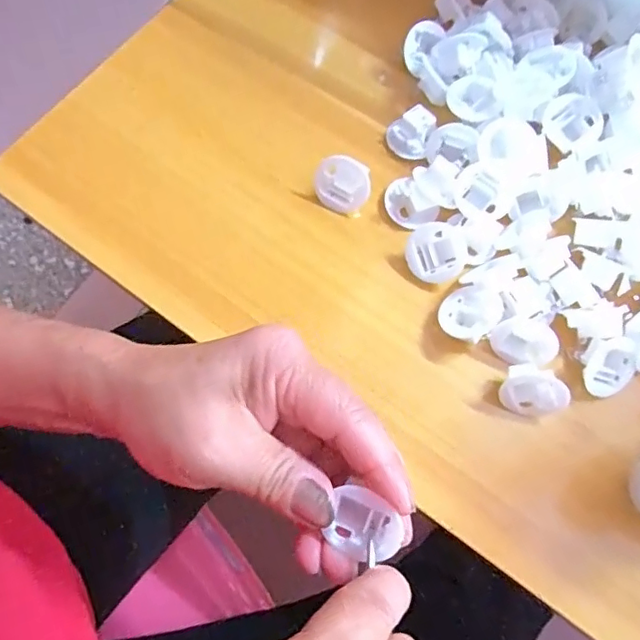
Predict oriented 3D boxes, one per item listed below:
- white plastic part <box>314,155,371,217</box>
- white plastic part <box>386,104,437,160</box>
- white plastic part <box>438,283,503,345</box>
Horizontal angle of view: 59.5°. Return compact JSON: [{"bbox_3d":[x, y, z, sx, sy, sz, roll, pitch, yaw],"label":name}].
[{"bbox_3d":[0.013,-0.079,0.327,0.032,0.010,0.032,10,115,6],"label":"white plastic part"},{"bbox_3d":[0.057,-0.112,0.340,0.030,0.008,0.027,-33,88,30],"label":"white plastic part"},{"bbox_3d":[0.081,-0.004,0.303,0.029,0.018,0.034,40,76,11],"label":"white plastic part"}]

